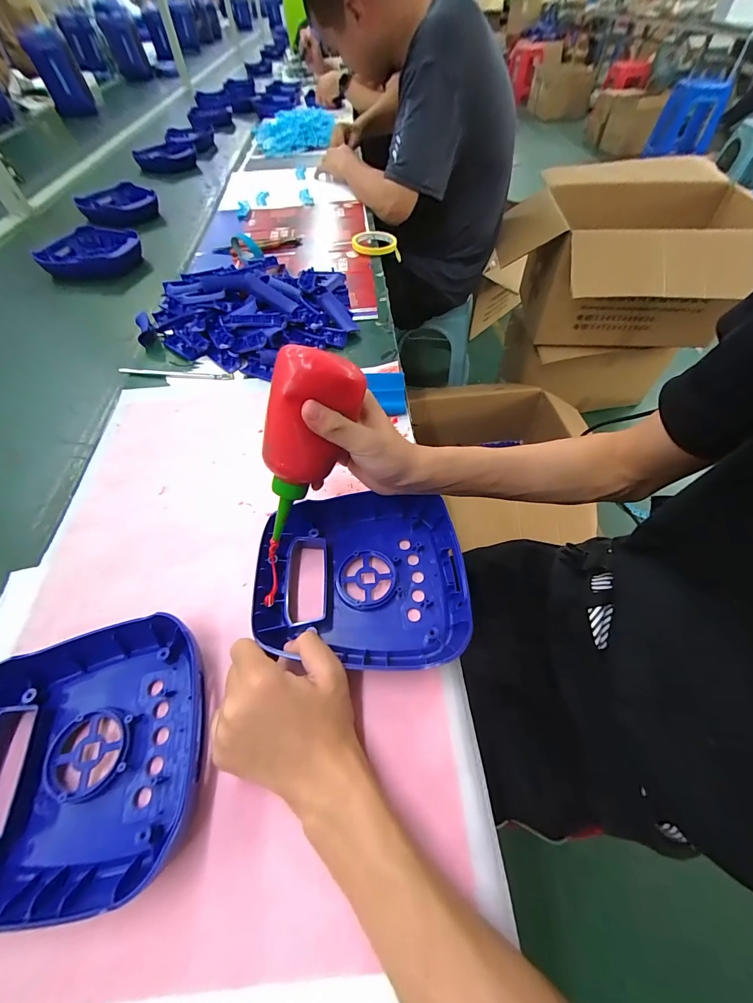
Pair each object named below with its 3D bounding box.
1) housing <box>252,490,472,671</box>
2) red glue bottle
[{"bbox_3d":[-0.013,0.066,0.333,0.180,0.041,0.165,-6,56,-1],"label":"housing"},{"bbox_3d":[-0.061,-0.037,0.284,0.050,0.151,0.049,30,27,21],"label":"red glue bottle"}]

